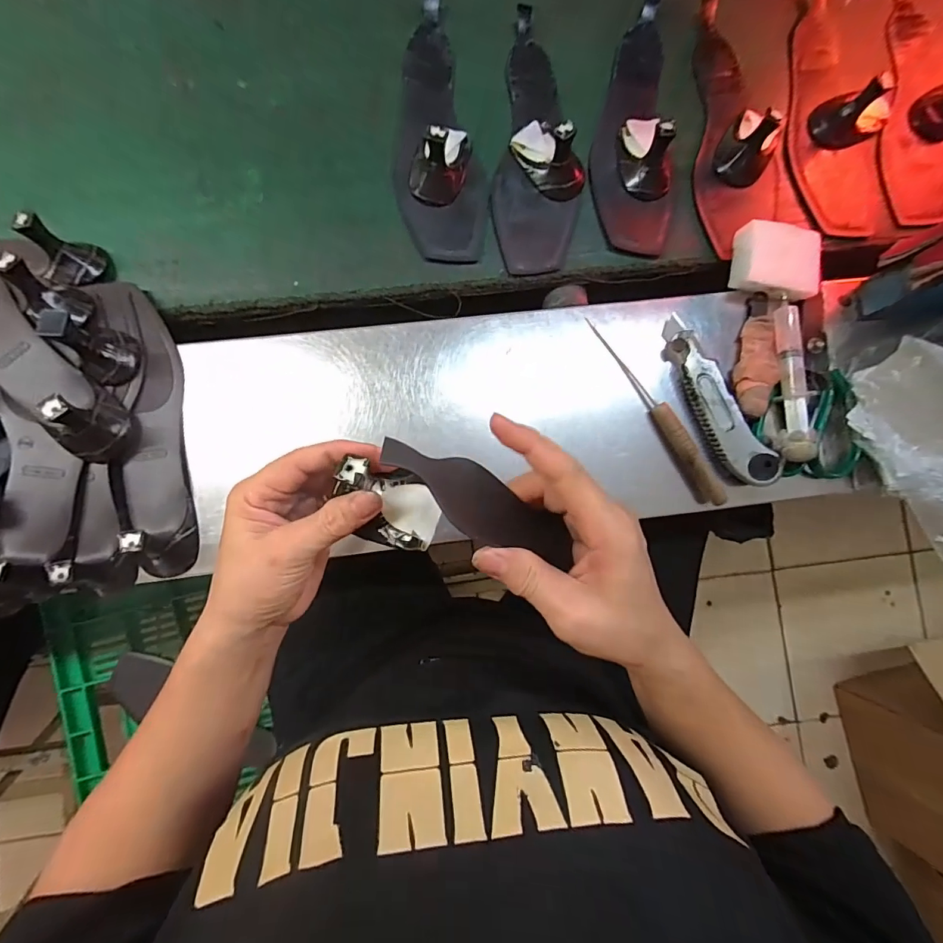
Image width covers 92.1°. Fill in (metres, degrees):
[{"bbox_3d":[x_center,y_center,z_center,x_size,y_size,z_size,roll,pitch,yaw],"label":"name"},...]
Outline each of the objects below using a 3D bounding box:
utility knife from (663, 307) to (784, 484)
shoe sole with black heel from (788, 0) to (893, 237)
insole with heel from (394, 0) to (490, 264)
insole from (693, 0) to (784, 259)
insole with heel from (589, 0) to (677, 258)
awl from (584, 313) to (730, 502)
[{"bbox_3d":[0.212,-0.061,0.398,0.034,0.027,0.162,-28,86,-7],"label":"utility knife"},{"bbox_3d":[0.370,-0.367,0.449,0.097,0.056,0.271,6,86,-3],"label":"shoe sole with black heel"},{"bbox_3d":[-0.035,-0.322,0.415,0.088,0.047,0.264,-3,86,-3],"label":"insole with heel"},{"bbox_3d":[0.266,-0.338,0.432,0.084,0.039,0.258,4,85,-1],"label":"insole"},{"bbox_3d":[0.156,-0.339,0.424,0.080,0.045,0.260,-1,86,-3],"label":"insole with heel"},{"bbox_3d":[0.163,-0.052,0.398,0.018,0.017,0.187,-32,86,-7],"label":"awl"}]

